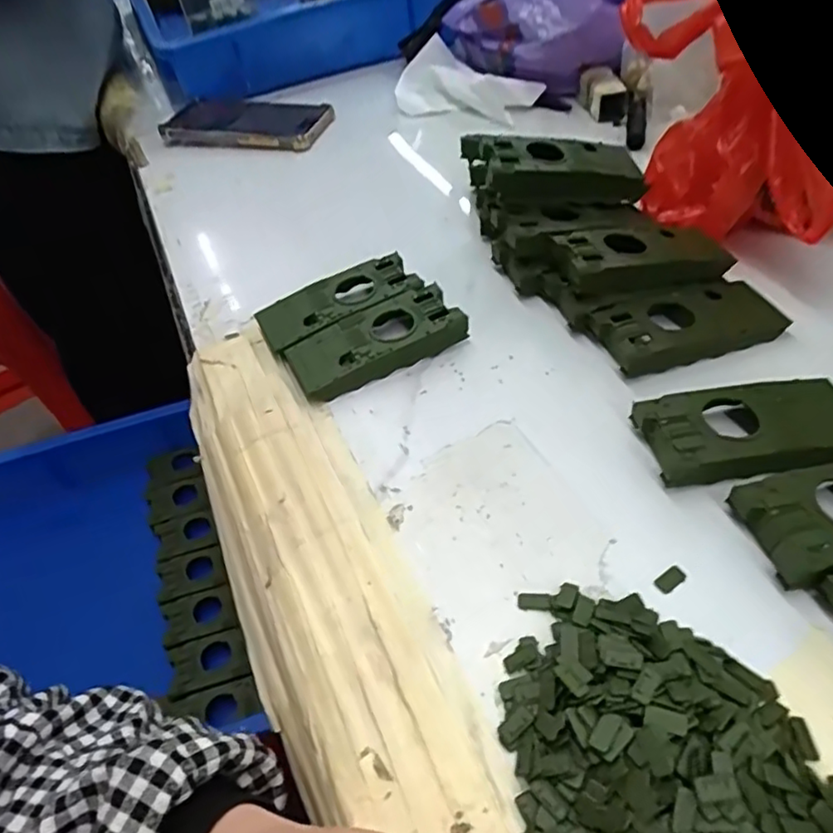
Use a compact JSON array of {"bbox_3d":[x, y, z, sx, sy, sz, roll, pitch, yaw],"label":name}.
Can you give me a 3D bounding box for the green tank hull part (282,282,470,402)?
[{"bbox_3d":[-0.025,-0.046,0.380,0.104,0.022,0.046,-23,48,-14],"label":"green tank hull part"}]

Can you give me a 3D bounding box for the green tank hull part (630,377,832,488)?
[{"bbox_3d":[0.166,0.008,0.305,0.105,0.021,0.053,-11,47,-3],"label":"green tank hull part"}]

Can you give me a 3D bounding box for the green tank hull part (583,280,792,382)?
[{"bbox_3d":[0.156,-0.054,0.361,0.101,0.021,0.052,-16,47,-8],"label":"green tank hull part"}]

